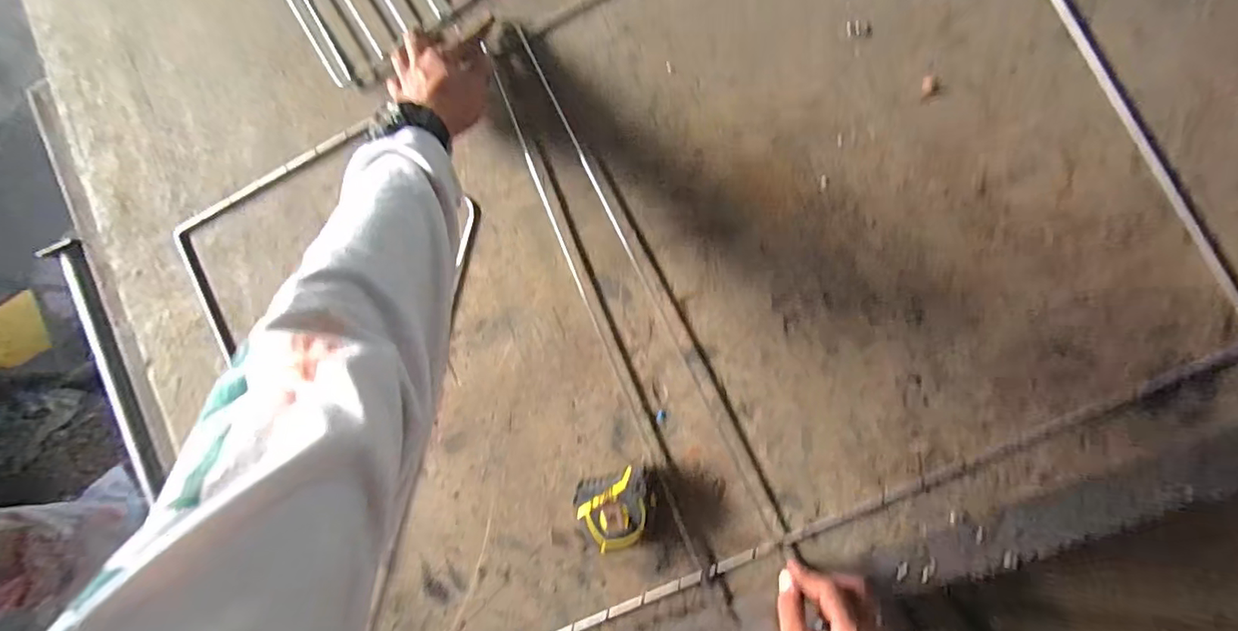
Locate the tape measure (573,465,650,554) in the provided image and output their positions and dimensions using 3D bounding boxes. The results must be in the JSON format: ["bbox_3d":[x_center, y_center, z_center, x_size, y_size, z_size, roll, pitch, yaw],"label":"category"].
[{"bbox_3d":[0.001,0.178,0.523,0.070,0.036,0.063,-20,85,8],"label":"tape measure"}]

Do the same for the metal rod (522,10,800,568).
[{"bbox_3d":[0.035,-0.033,0.543,0.013,0.005,0.569,-28,85,7],"label":"metal rod"}]

